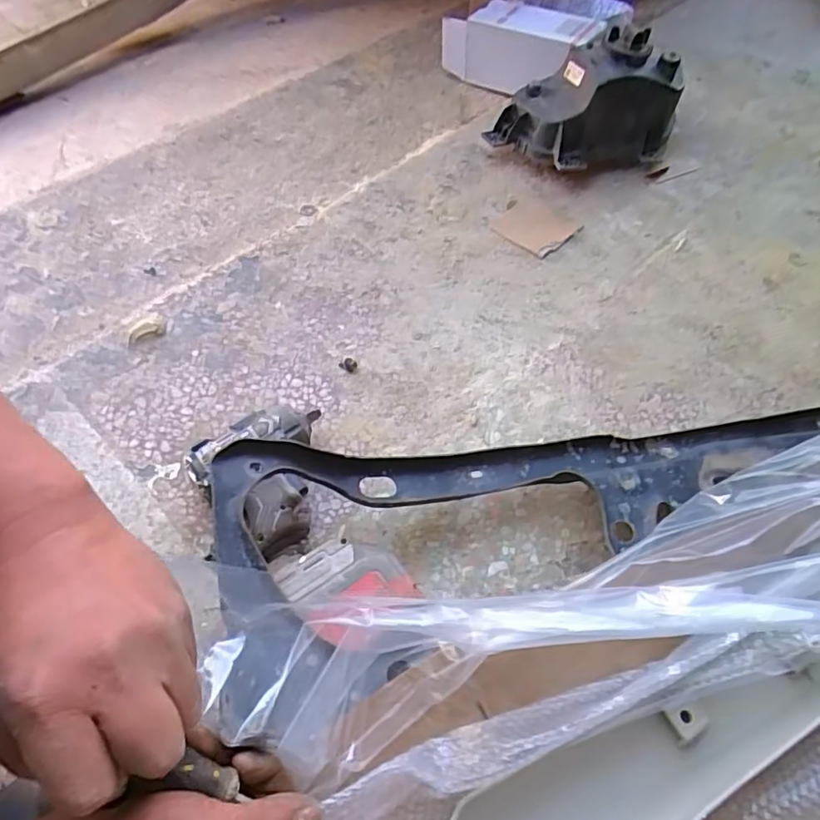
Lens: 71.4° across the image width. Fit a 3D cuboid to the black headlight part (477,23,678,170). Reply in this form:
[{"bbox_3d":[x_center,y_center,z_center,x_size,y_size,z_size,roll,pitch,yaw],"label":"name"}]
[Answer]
[{"bbox_3d":[0.259,-0.442,0.835,0.253,0.161,0.139,19,59,11],"label":"black headlight part"}]

